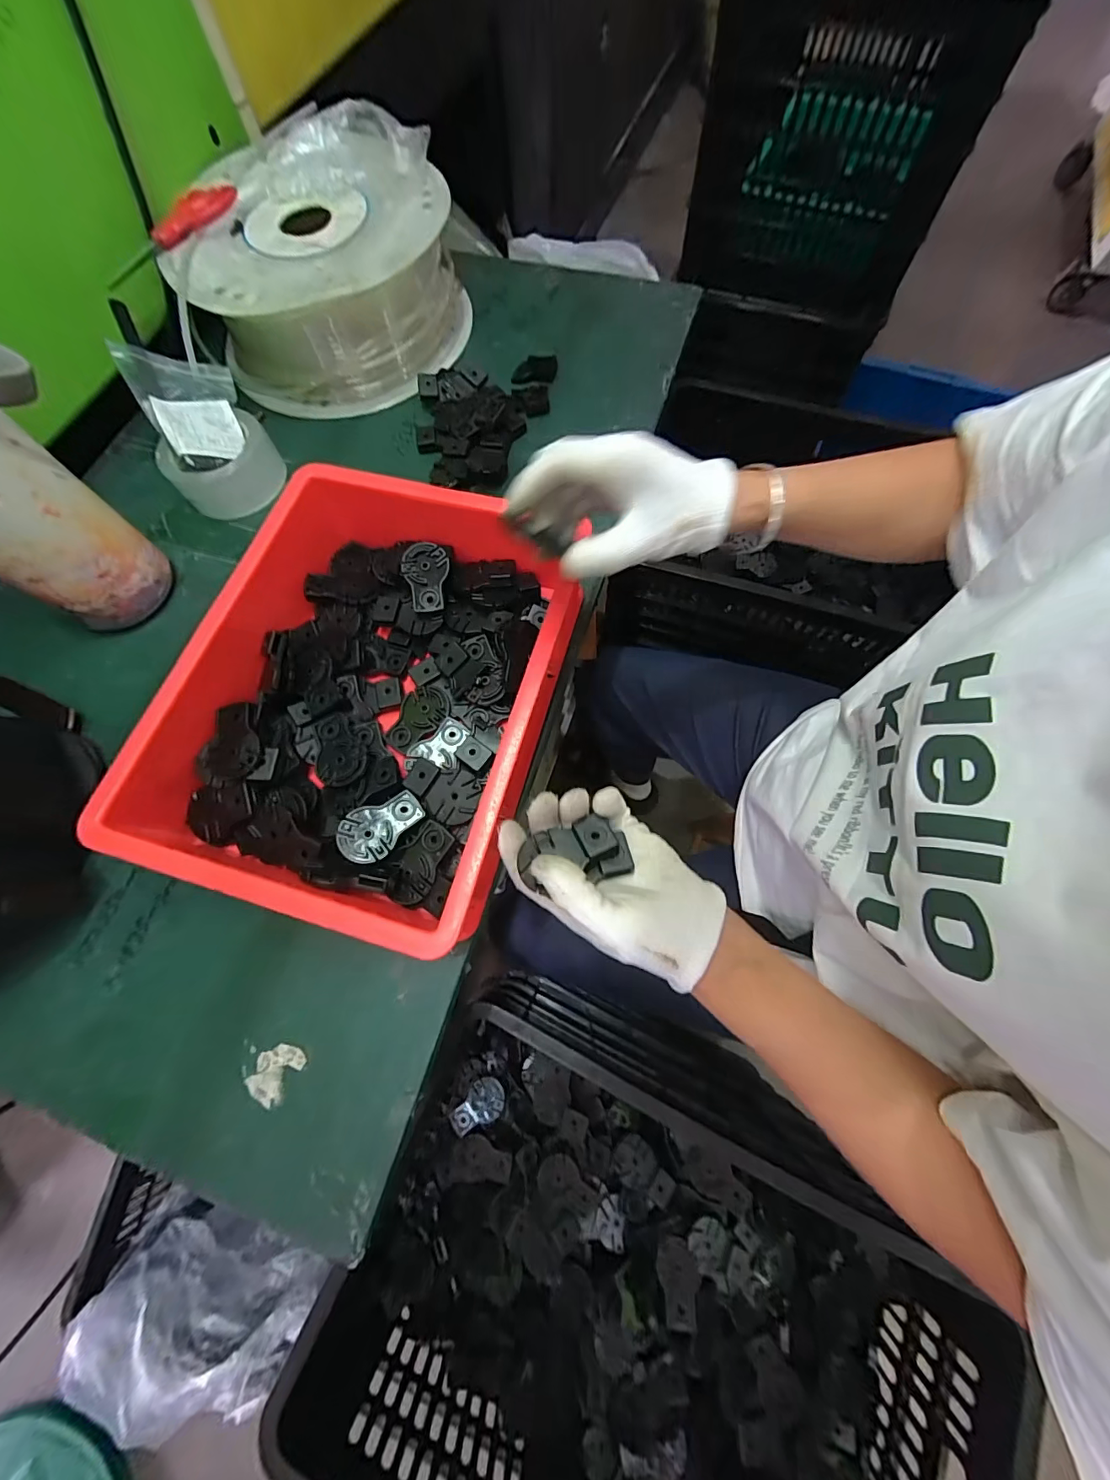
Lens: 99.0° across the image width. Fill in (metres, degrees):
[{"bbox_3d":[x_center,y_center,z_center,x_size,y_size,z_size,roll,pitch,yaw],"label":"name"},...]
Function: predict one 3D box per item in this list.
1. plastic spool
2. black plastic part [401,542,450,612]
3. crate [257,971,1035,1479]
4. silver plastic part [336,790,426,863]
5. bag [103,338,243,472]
[{"bbox_3d":[-0.261,-0.556,0.557,0.282,0.150,0.302,-1,70,2],"label":"plastic spool"},{"bbox_3d":[-0.119,-0.149,0.435,0.041,0.012,0.063,6,88,-1],"label":"black plastic part"},{"bbox_3d":[0.088,0.552,0.468,0.550,0.186,0.363,23,72,10],"label":"crate"},{"bbox_3d":[-0.131,0.063,0.354,0.040,0.004,0.062,43,62,10],"label":"silver plastic part"},{"bbox_3d":[-0.374,-0.340,0.491,0.092,0.023,0.124,-22,85,-35],"label":"bag"}]

